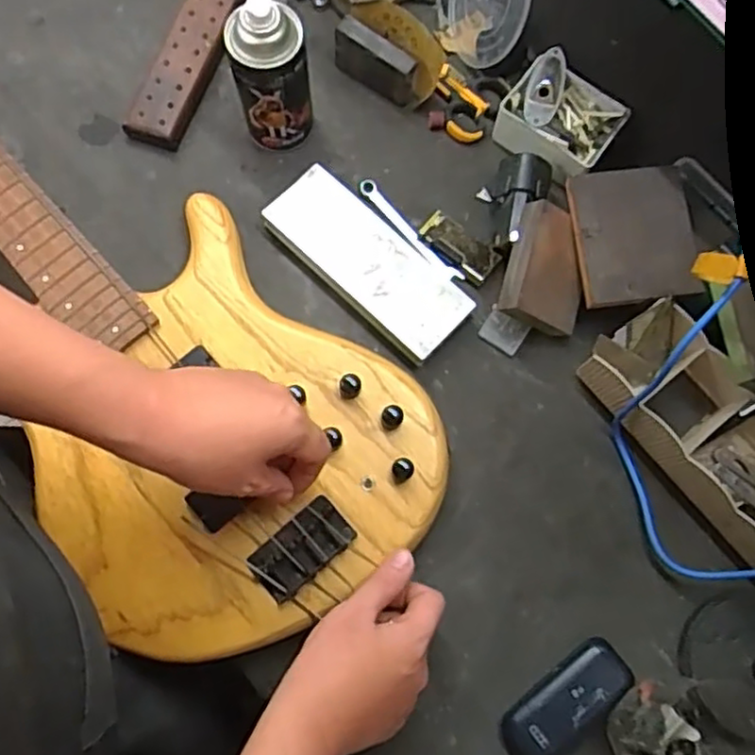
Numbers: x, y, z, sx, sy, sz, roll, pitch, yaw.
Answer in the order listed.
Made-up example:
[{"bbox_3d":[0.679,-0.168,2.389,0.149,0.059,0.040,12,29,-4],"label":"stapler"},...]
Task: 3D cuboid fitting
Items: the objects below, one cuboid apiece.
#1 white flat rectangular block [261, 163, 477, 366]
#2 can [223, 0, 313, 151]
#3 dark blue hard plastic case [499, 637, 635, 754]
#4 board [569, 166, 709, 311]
[{"bbox_3d":[-0.010,-0.103,0.623,0.197,0.023,0.079,42,79,8],"label":"white flat rectangular block"},{"bbox_3d":[-0.092,-0.260,0.591,0.065,0.152,0.057,-19,78,-6],"label":"can"},{"bbox_3d":[0.151,0.260,0.542,0.113,0.017,0.052,-36,81,-9],"label":"dark blue hard plastic case"},{"bbox_3d":[0.222,-0.122,0.591,0.100,0.010,0.118,-6,77,-3],"label":"board"}]

